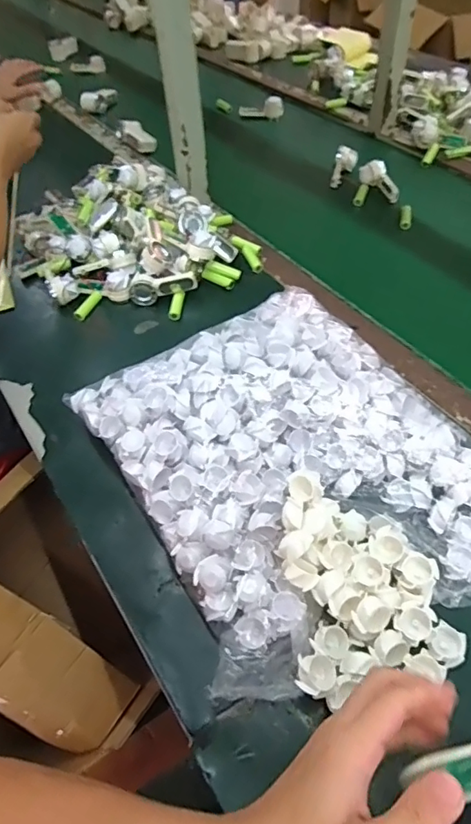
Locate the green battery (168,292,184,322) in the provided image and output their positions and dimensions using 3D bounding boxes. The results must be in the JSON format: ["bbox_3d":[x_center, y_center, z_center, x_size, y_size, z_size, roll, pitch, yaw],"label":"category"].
[{"bbox_3d":[-0.081,-0.147,0.694,0.017,0.011,0.050,2,53,7],"label":"green battery"}]

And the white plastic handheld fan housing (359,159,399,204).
[{"bbox_3d":[0.246,-0.396,0.858,0.047,0.033,0.096,-10,52,-2],"label":"white plastic handheld fan housing"}]

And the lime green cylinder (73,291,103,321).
[{"bbox_3d":[-0.209,-0.149,0.709,0.017,0.016,0.058,15,56,16],"label":"lime green cylinder"}]

